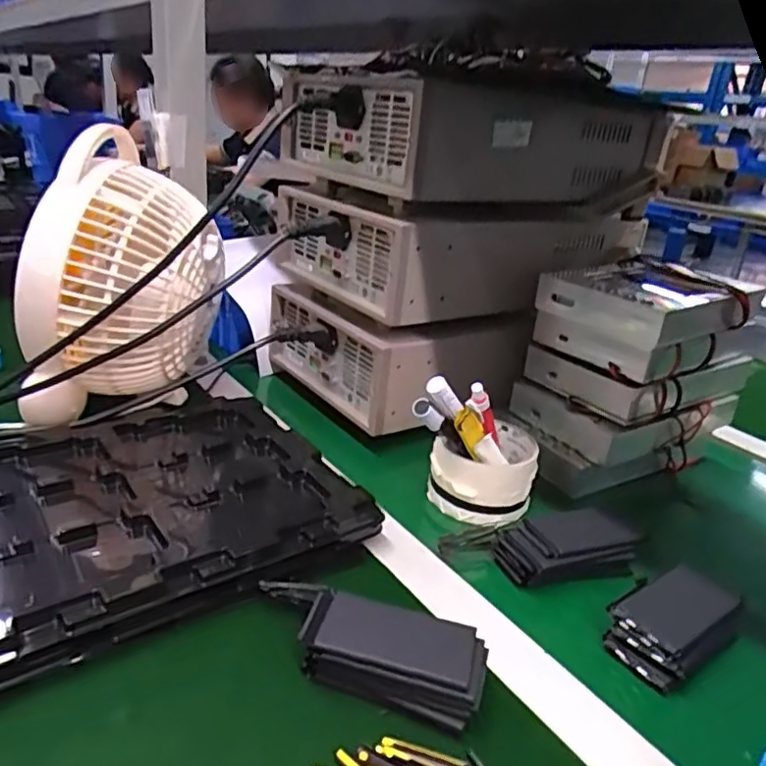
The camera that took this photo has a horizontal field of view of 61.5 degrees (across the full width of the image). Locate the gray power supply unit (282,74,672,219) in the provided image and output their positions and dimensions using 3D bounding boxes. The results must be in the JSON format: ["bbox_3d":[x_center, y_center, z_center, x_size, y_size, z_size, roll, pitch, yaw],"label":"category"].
[{"bbox_3d":[0.095,-0.237,0.635,0.329,0.090,0.208,-11,29,-34],"label":"gray power supply unit"}]

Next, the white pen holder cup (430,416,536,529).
[{"bbox_3d":[0.084,0.071,0.537,0.082,0.056,0.080,5,24,-2],"label":"white pen holder cup"}]

